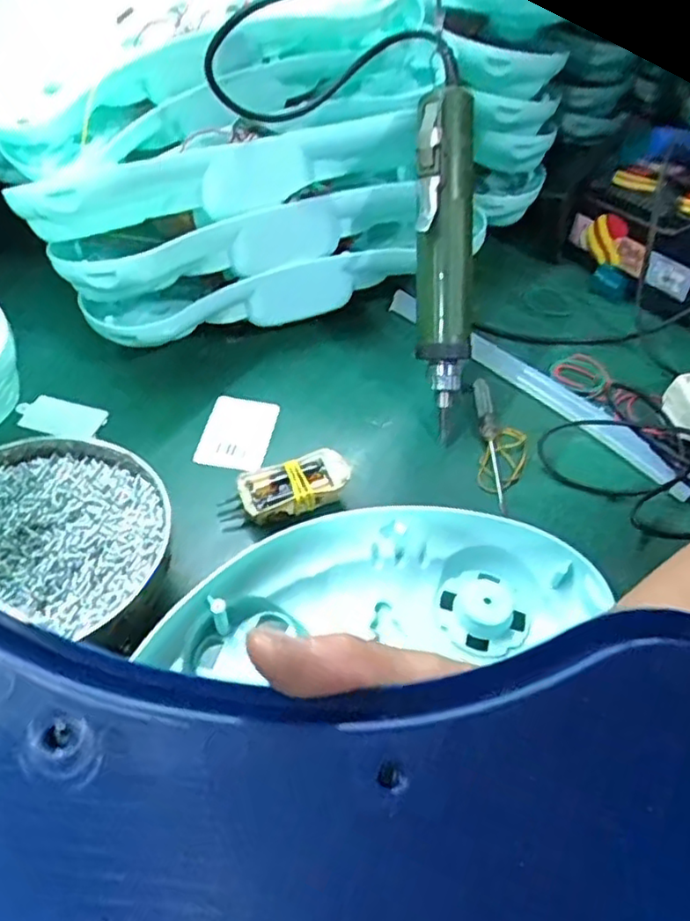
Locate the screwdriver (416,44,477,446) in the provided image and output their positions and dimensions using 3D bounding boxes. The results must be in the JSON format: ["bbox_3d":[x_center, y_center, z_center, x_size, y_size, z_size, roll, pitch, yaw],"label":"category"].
[{"bbox_3d":[0.075,-0.144,0.484,0.042,0.254,0.034,-8,25,-10],"label":"screwdriver"}]

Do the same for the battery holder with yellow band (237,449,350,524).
[{"bbox_3d":[-0.035,0.017,0.470,0.076,0.023,0.037,-12,51,-14],"label":"battery holder with yellow band"}]

